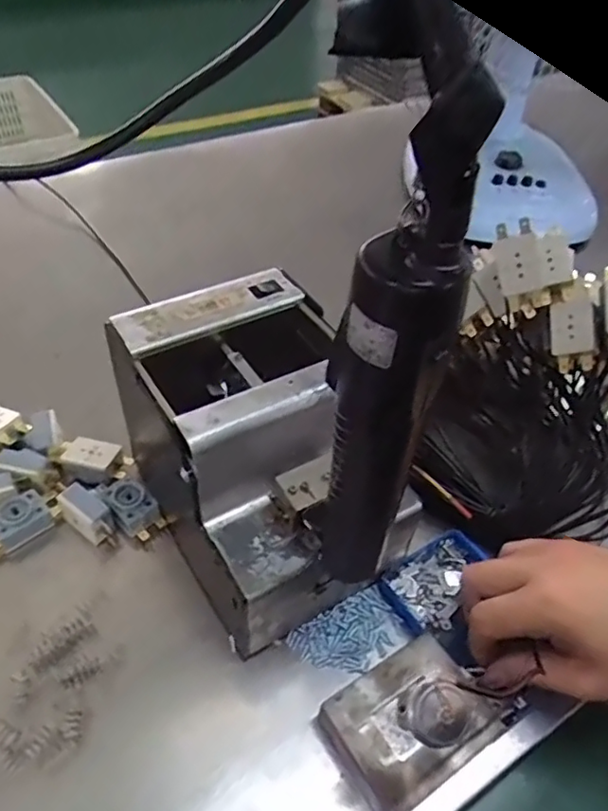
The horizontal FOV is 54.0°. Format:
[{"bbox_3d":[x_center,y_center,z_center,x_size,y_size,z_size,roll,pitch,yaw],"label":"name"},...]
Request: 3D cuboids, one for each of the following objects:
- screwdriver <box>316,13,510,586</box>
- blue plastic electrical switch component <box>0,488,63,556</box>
[{"bbox_3d":[0.030,0.005,0.245,0.038,0.265,0.034,17,48,10],"label":"screwdriver"},{"bbox_3d":[-0.197,0.080,0.411,0.052,0.019,0.027,-32,58,-29],"label":"blue plastic electrical switch component"}]

